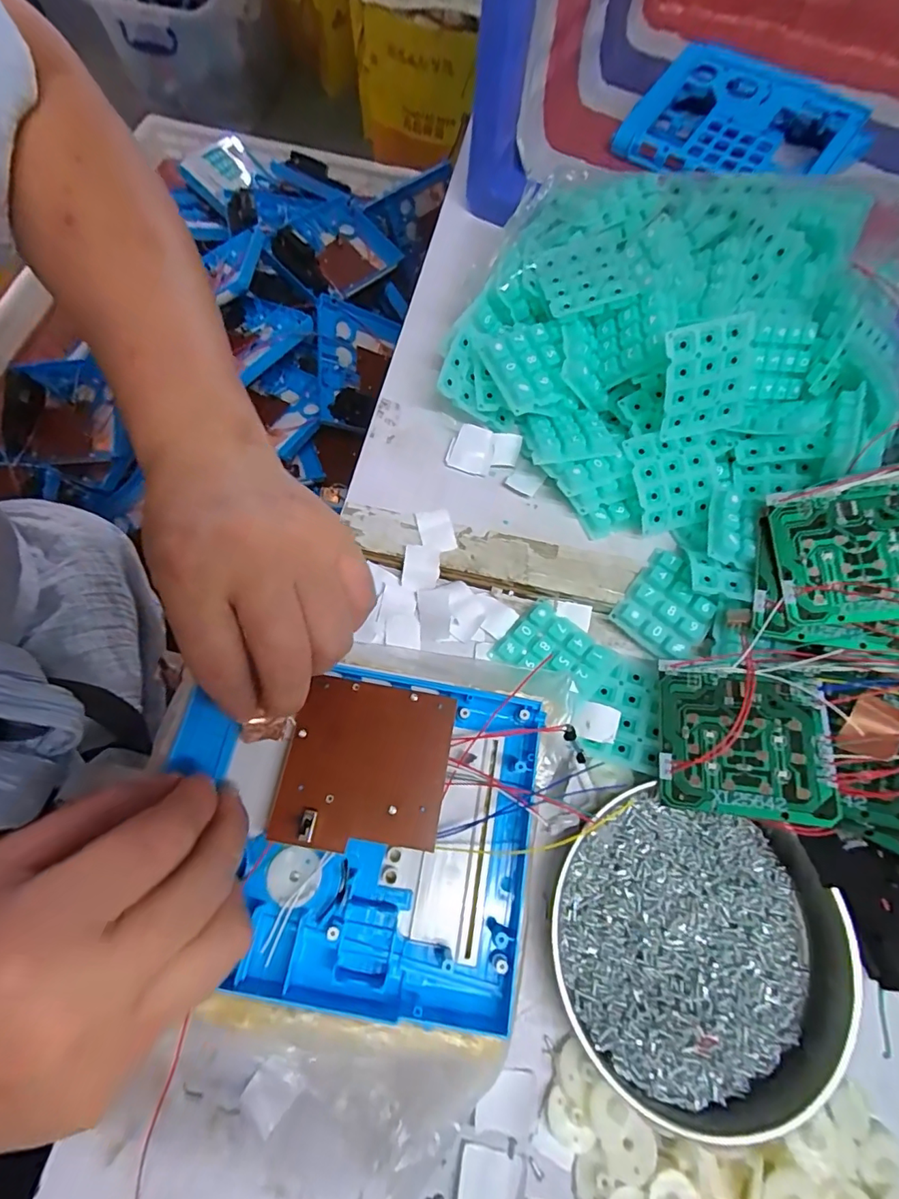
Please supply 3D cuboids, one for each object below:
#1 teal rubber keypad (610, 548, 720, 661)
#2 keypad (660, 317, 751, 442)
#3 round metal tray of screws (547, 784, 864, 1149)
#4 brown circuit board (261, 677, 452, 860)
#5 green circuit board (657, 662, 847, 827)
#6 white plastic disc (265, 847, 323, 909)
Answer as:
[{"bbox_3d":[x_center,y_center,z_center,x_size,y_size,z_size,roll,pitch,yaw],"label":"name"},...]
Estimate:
[{"bbox_3d":[0.129,0.002,0.292,0.048,0.006,0.056,38,71,11],"label":"teal rubber keypad"},{"bbox_3d":[0.145,-0.123,0.286,0.051,0.058,0.004,-16,32,-5],"label":"keypad"},{"bbox_3d":[0.116,0.164,0.238,0.130,0.022,0.123,17,69,3],"label":"round metal tray of screws"},{"bbox_3d":[-0.038,0.076,0.232,0.071,0.004,0.072,10,67,0],"label":"brown circuit board"},{"bbox_3d":[0.141,0.067,0.245,0.071,0.004,0.071,1,64,22],"label":"green circuit board"},{"bbox_3d":[-0.068,0.121,0.220,0.023,0.005,0.022,1,69,-3],"label":"white plastic disc"}]

